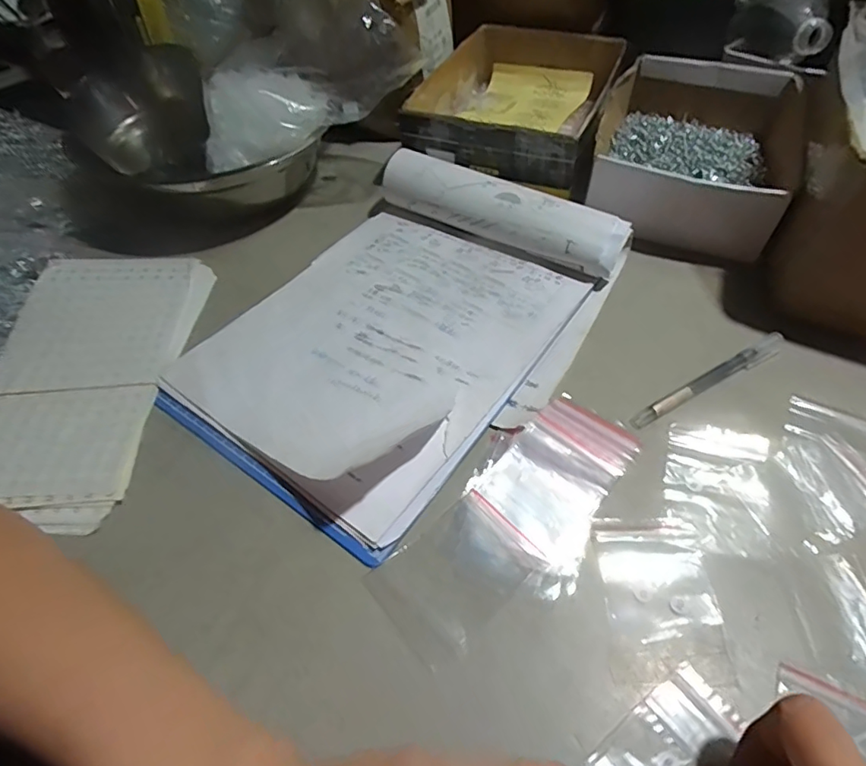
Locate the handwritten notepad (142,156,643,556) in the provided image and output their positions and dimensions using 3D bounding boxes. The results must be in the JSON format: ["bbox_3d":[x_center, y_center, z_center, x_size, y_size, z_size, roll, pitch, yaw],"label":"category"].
[{"bbox_3d":[-0.023,-0.056,0.402,0.245,0.039,0.322,29,59,23],"label":"handwritten notepad"}]

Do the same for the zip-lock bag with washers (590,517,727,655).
[{"bbox_3d":[0.122,0.108,0.287,0.057,0.004,0.070,-4,52,0],"label":"zip-lock bag with washers"}]

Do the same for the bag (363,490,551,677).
[{"bbox_3d":[0.013,0.107,0.297,0.084,0.004,0.061,-40,68,-17],"label":"bag"}]

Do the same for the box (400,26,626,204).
[{"bbox_3d":[0.098,-0.313,0.576,0.188,0.059,0.280,15,55,14],"label":"box"}]

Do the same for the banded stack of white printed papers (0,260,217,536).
[{"bbox_3d":[-0.270,-0.013,0.401,0.148,0.010,0.263,-2,52,2],"label":"banded stack of white printed papers"}]

